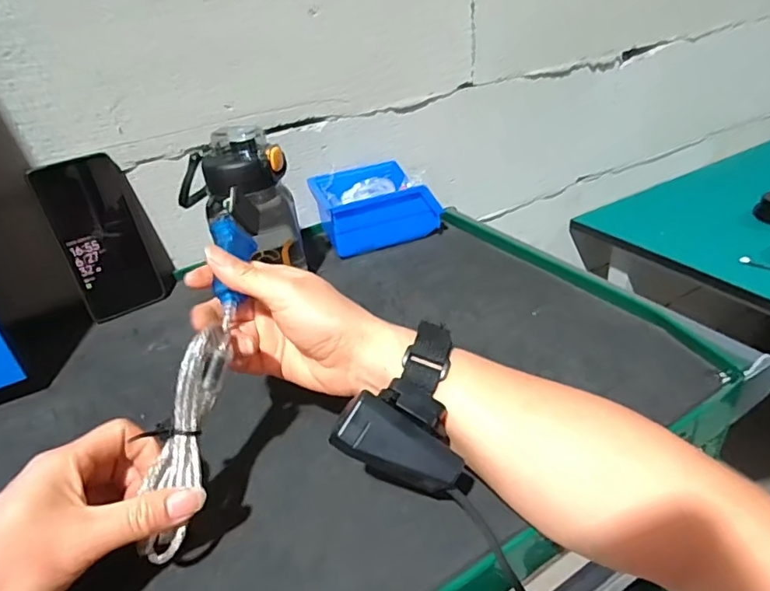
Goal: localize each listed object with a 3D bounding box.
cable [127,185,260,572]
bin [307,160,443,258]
[{"bbox_3d":[-0.111,0.031,0.324,0.038,0.049,0.234,-1,62,9],"label":"cable"},{"bbox_3d":[-0.014,-0.107,0.643,0.128,0.072,0.102,-15,33,-13],"label":"bin"}]

